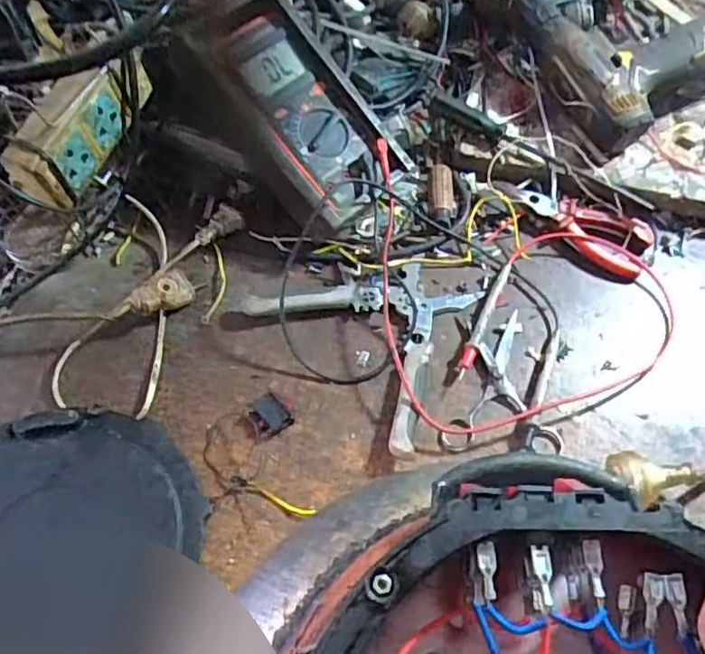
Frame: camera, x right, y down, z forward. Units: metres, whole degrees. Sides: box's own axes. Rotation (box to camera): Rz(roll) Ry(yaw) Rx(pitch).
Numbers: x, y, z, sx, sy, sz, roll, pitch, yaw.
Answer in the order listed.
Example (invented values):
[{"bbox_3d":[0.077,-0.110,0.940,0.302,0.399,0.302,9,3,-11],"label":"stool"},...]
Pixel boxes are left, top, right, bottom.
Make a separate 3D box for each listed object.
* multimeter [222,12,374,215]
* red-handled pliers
[{"bbox_3d":[-0.042,-0.181,0.538,0.080,0.029,0.184,-33,87,-18],"label":"multimeter"},{"bbox_3d":[0.191,-0.088,0.558,0.134,0.020,0.056,19,62,10],"label":"red-handled pliers"}]

